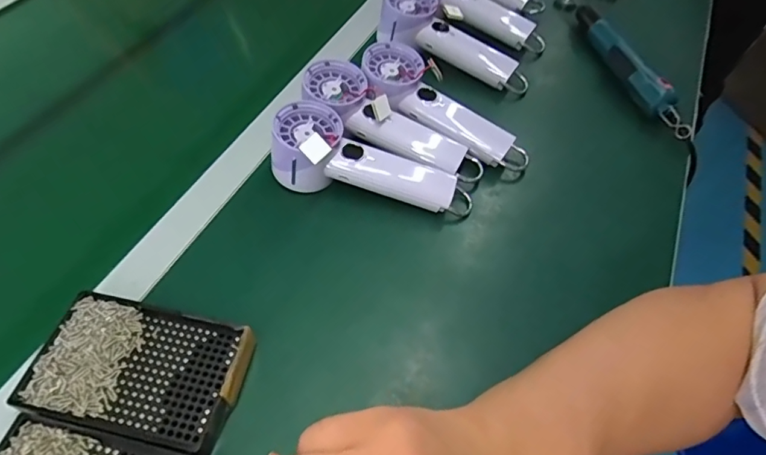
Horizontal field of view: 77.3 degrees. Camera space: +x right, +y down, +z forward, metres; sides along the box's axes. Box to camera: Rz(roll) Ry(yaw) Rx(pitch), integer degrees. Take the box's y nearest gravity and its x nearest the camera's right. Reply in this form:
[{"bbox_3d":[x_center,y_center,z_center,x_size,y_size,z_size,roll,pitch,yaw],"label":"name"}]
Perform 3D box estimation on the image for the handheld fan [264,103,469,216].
[{"bbox_3d":[-0.008,-0.065,0.445,0.192,0.054,0.066,8,55,2],"label":"handheld fan"}]

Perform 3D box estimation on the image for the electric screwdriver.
[{"bbox_3d":[0.285,-0.198,0.567,0.030,0.045,0.241,-9,56,-10],"label":"electric screwdriver"}]

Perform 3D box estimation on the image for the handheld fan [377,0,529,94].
[{"bbox_3d":[0.083,-0.215,0.573,0.200,0.051,0.064,33,58,2],"label":"handheld fan"}]

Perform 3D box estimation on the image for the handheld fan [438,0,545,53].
[{"bbox_3d":[0.120,-0.283,0.610,0.192,0.039,0.057,36,59,0],"label":"handheld fan"}]

